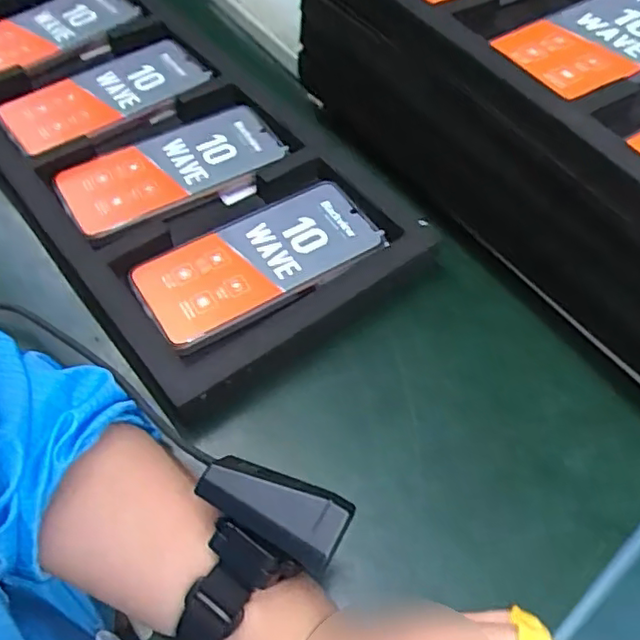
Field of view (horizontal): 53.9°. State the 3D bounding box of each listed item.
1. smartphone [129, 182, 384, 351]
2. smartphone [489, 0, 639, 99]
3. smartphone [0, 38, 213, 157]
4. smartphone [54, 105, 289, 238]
[{"bbox_3d":[-0.043,-0.044,0.446,0.170,0.008,0.080,-28,62,-22],"label":"smartphone"},{"bbox_3d":[0.193,-0.192,0.425,0.152,0.009,0.077,-30,63,-23],"label":"smartphone"},{"bbox_3d":[-0.183,-0.197,0.539,0.172,0.013,0.073,-30,63,-23],"label":"smartphone"},{"bbox_3d":[-0.115,-0.123,0.493,0.171,0.008,0.080,-26,62,-21],"label":"smartphone"}]

